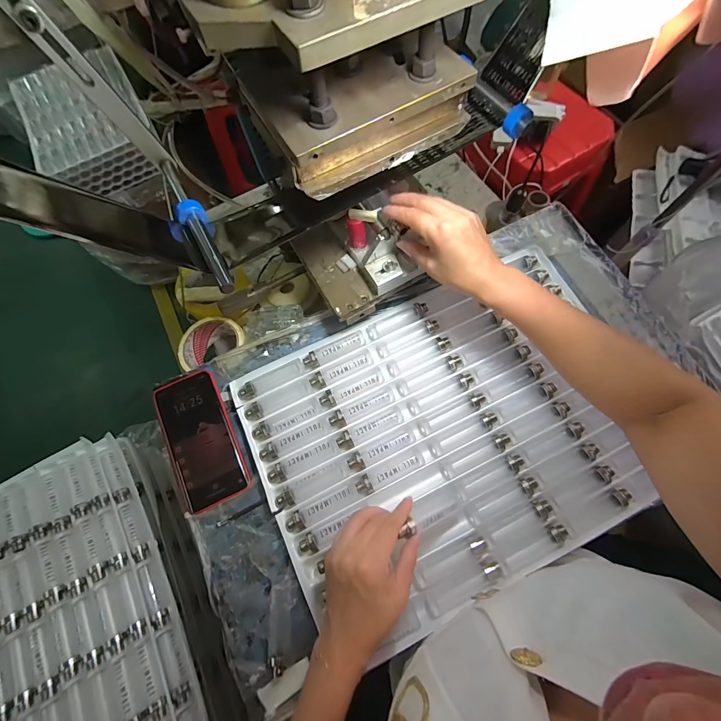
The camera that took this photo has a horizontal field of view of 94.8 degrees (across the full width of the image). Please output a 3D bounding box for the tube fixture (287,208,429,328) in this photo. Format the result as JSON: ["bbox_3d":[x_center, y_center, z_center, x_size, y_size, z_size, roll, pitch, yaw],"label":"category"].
[{"bbox_3d":[-0.015,-0.136,0.402,0.103,0.086,0.137,-29,72,-7],"label":"tube fixture"}]

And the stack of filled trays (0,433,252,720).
[{"bbox_3d":[-0.408,0.385,0.439,0.374,0.096,0.455,-30,72,-8],"label":"stack of filled trays"}]

